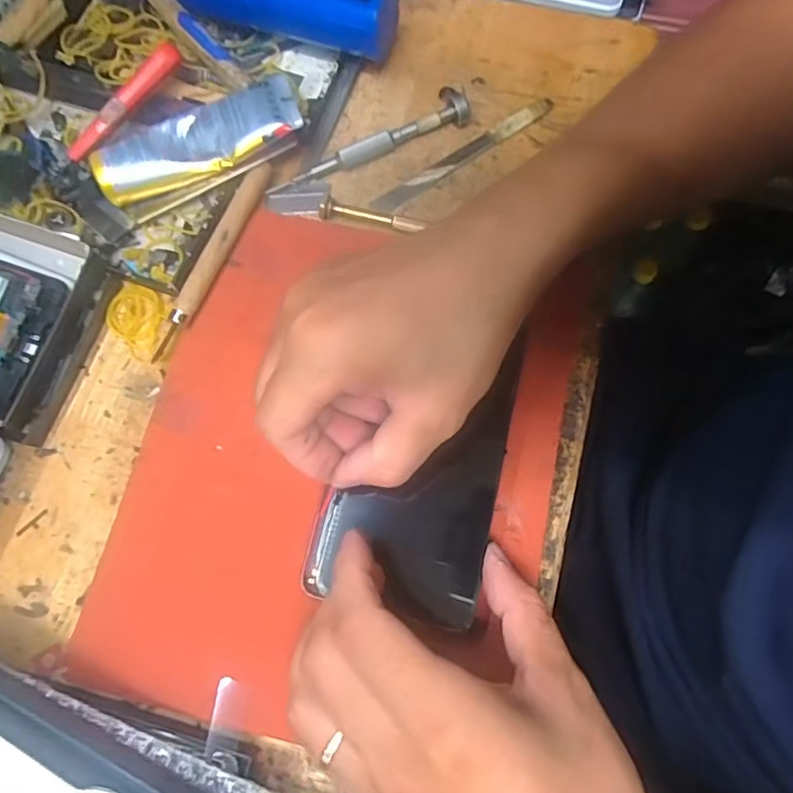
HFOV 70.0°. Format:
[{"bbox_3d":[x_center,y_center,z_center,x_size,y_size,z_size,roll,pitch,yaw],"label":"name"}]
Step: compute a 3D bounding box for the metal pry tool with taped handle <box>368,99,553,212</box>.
[{"bbox_3d":[0.039,-0.142,0.333,0.123,0.007,0.013,-33,76,-7],"label":"metal pry tool with taped handle"}]

